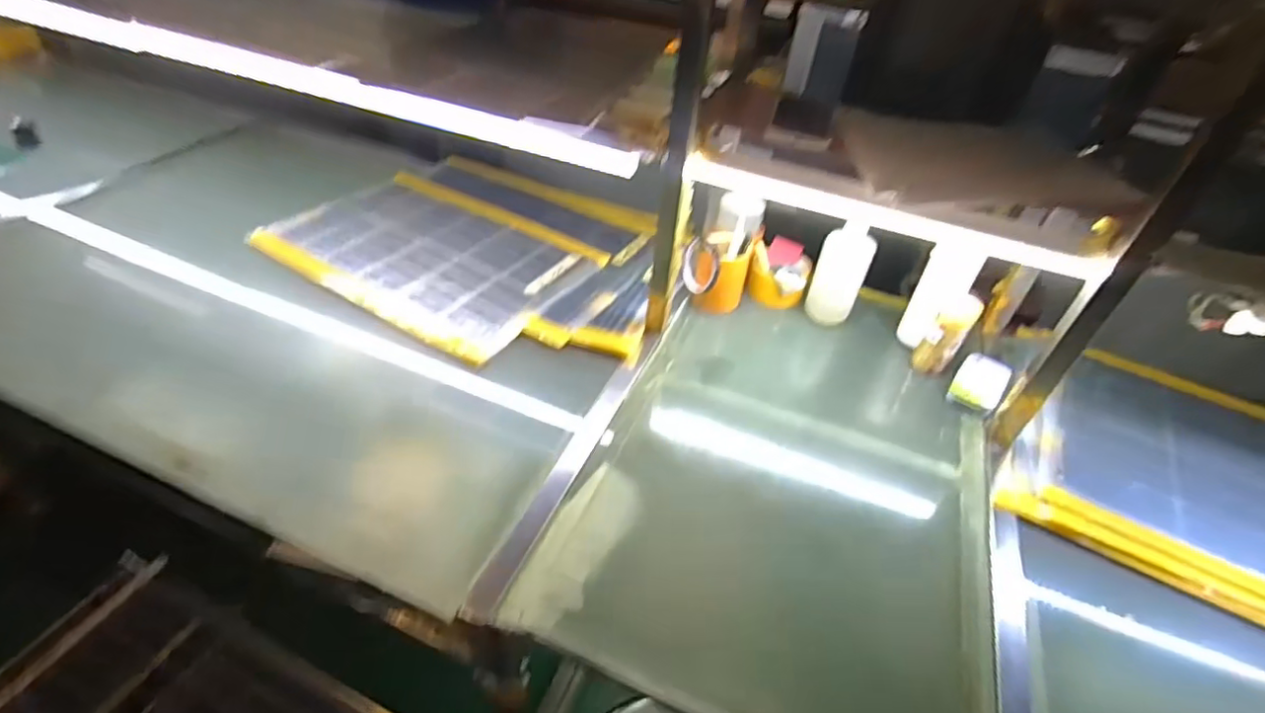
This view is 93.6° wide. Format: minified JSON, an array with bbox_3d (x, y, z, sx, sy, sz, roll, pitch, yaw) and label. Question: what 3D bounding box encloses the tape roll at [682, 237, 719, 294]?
[{"bbox_3d":[0.110,-0.147,0.973,0.025,0.092,0.094,-14,45,-19],"label":"tape roll"}]

